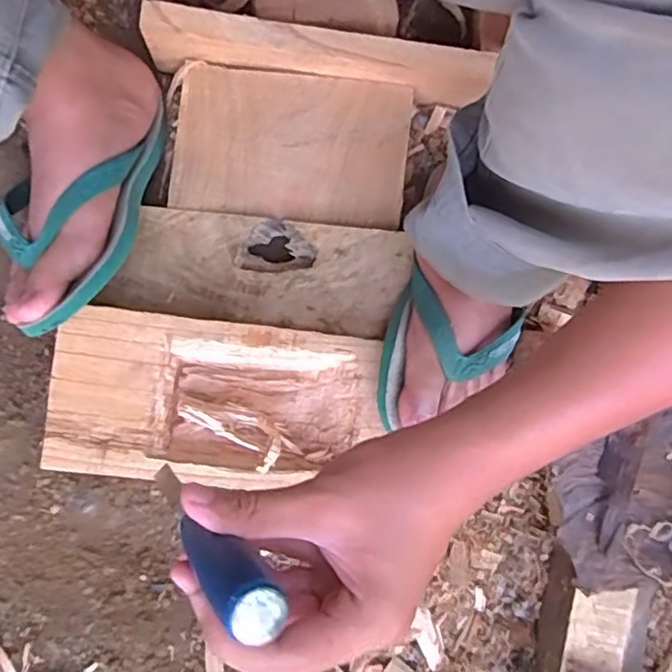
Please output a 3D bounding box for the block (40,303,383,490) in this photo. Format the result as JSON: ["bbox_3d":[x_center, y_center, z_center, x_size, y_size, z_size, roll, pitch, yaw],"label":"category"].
[{"bbox_3d":[-0.086,0.047,0.463,0.235,0.050,0.118,8,81,-6],"label":"block"}]

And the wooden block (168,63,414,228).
[{"bbox_3d":[-0.038,-0.158,0.530,0.188,0.019,0.122,4,86,-3],"label":"wooden block"}]

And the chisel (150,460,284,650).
[{"bbox_3d":[-0.064,0.091,0.300,0.022,0.182,0.018,-47,109,-14],"label":"chisel"}]

